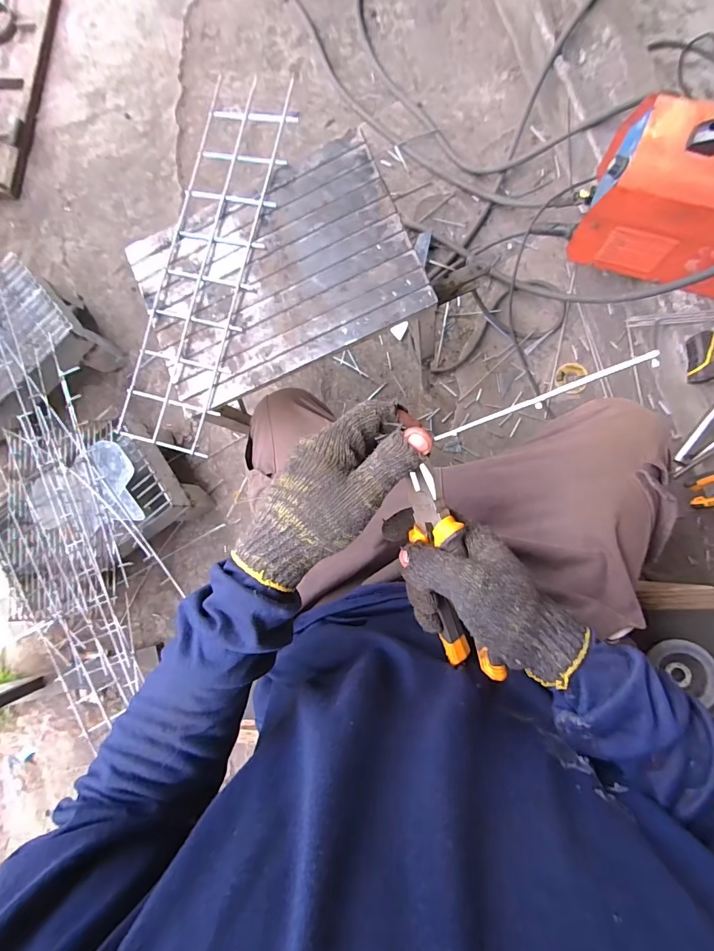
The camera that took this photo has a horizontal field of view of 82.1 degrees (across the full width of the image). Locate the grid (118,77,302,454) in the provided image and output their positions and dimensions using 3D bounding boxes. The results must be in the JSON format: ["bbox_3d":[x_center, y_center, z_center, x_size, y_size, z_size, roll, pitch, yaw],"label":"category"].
[{"bbox_3d":[-0.193,-0.271,0.535,0.125,0.019,0.481,16,89,10],"label":"grid"}]

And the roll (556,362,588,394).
[{"bbox_3d":[0.439,-0.200,0.842,0.061,0.026,0.060,-1,86,9],"label":"roll"}]

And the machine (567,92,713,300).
[{"bbox_3d":[0.518,-0.404,0.598,0.317,0.222,0.169,18,89,8],"label":"machine"}]

